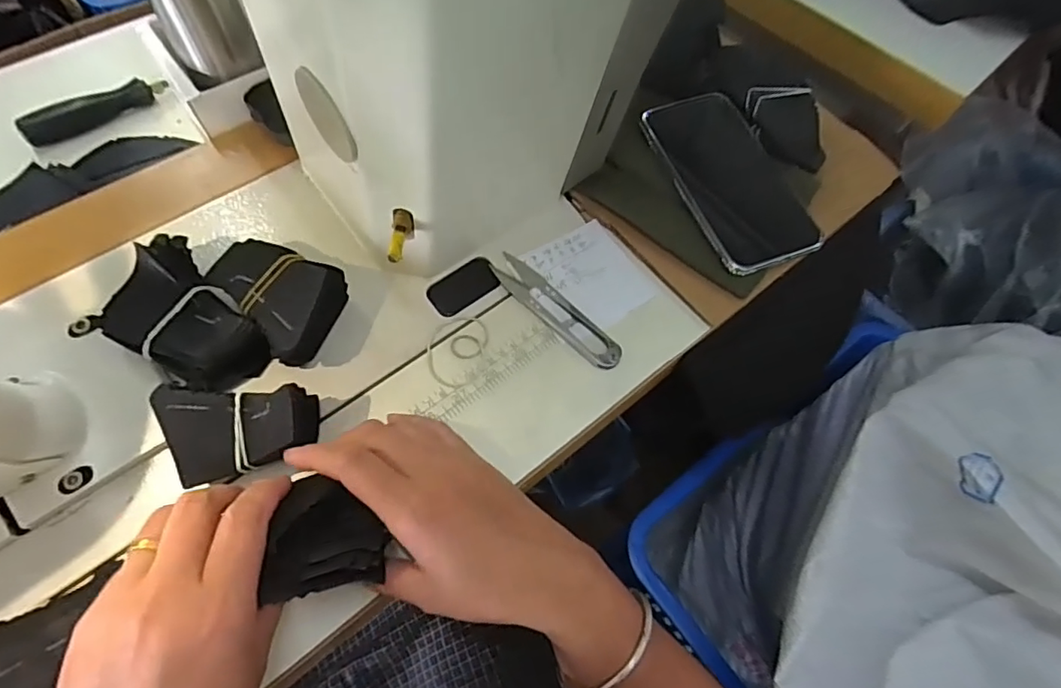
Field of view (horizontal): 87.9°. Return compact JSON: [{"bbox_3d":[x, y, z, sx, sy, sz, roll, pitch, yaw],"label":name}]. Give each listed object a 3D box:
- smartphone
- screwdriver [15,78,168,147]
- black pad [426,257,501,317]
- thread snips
[{"bbox_3d":[0.154,-0.130,0.425,0.082,0.013,0.162,-17,65,-9],"label":"smartphone"},{"bbox_3d":[-0.350,-0.191,0.444,0.107,0.019,0.019,-38,71,-19],"label":"screwdriver"},{"bbox_3d":[-0.049,-0.042,0.402,0.052,0.005,0.029,-35,70,-18],"label":"black pad"},{"bbox_3d":[0.019,-0.025,0.395,0.115,0.007,0.025,42,69,16],"label":"thread snips"}]

